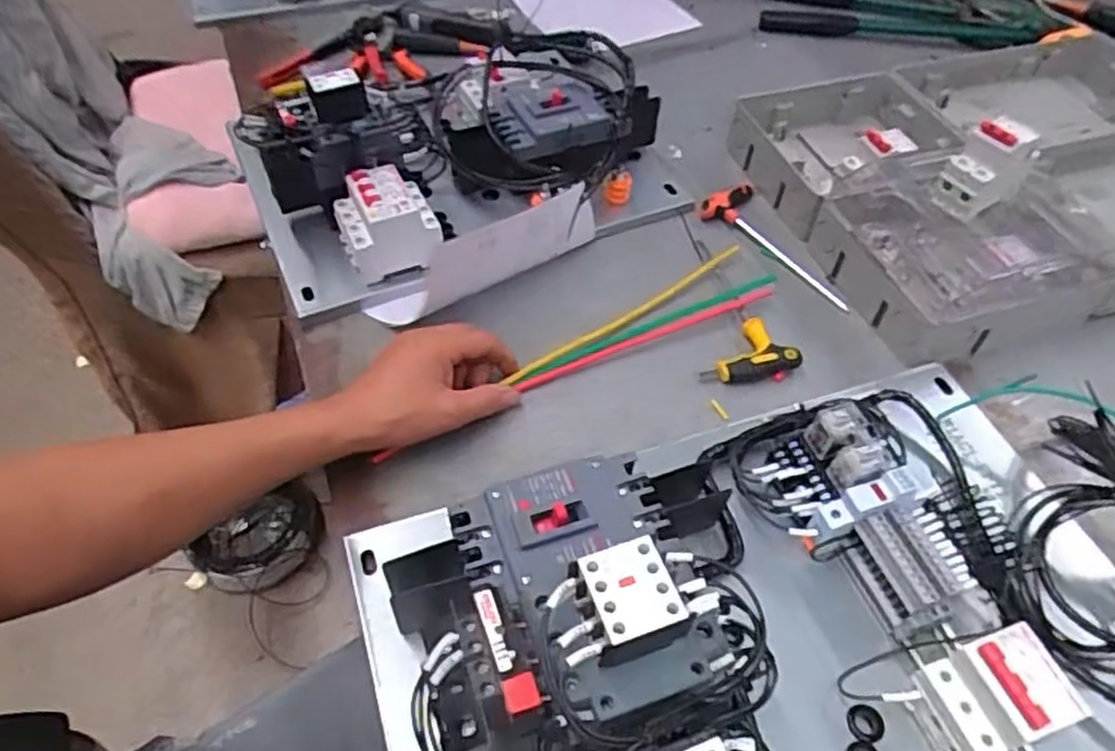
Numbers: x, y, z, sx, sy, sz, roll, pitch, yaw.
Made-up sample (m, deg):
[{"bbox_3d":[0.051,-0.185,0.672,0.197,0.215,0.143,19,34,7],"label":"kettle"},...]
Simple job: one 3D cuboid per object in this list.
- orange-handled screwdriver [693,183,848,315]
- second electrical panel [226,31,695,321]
[{"bbox_3d":[0.217,-0.126,0.735,0.066,0.025,0.173,-24,56,-19],"label":"orange-handled screwdriver"},{"bbox_3d":[-0.105,-0.265,0.759,0.415,0.110,0.382,-20,54,-17],"label":"second electrical panel"}]

